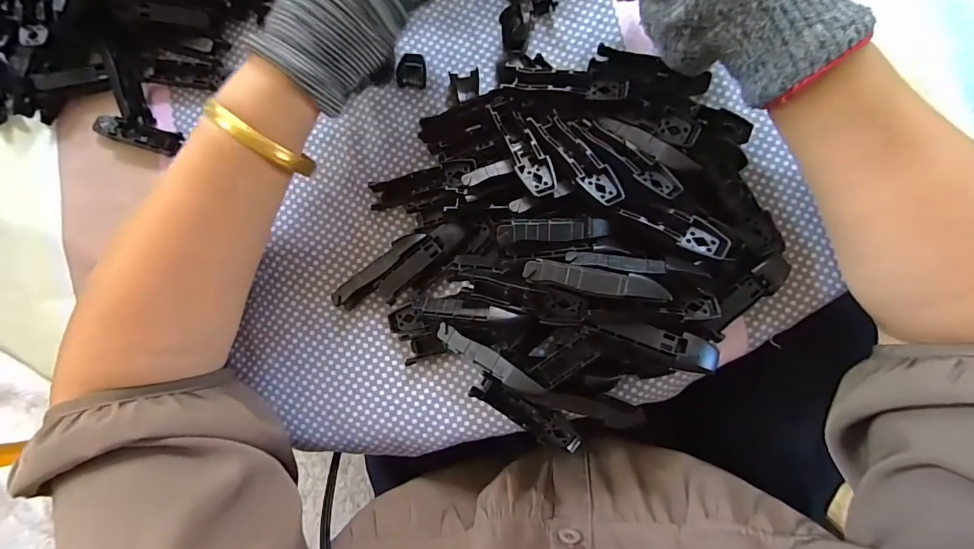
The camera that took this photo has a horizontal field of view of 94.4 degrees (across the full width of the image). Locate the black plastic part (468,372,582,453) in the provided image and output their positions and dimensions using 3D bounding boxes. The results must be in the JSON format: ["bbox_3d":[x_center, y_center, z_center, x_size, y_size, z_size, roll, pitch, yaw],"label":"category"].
[{"bbox_3d":[0.023,0.082,0.268,0.068,0.010,0.017,32,90,8],"label":"black plastic part"}]

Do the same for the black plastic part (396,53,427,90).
[{"bbox_3d":[-0.050,-0.134,0.298,0.019,0.006,0.022,4,86,7],"label":"black plastic part"}]

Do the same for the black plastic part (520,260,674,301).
[{"bbox_3d":[0.051,0.003,0.216,0.066,0.008,0.012,10,87,8],"label":"black plastic part"}]

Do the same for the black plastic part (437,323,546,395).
[{"bbox_3d":[0.000,0.047,0.245,0.068,0.004,0.011,27,89,28],"label":"black plastic part"}]

